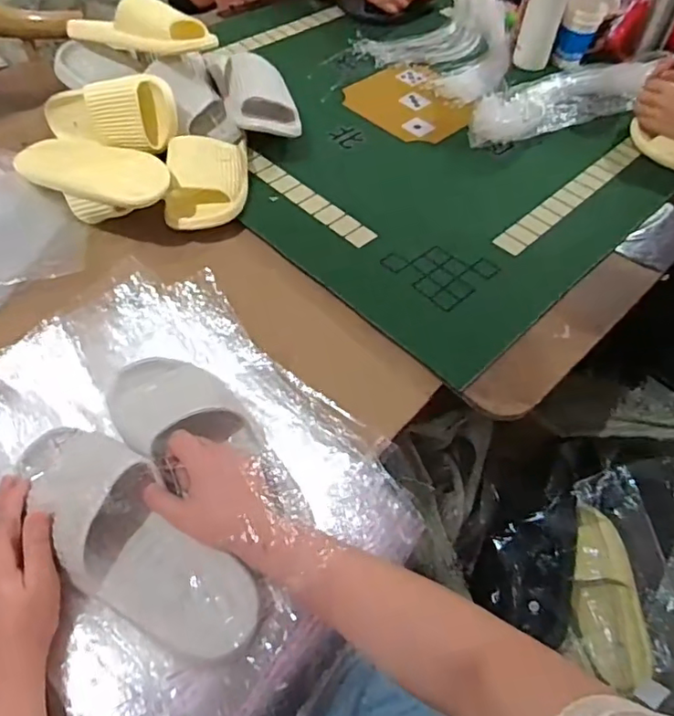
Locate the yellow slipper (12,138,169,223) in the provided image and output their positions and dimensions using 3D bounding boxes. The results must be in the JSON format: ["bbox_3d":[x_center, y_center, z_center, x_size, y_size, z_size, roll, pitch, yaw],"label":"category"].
[{"bbox_3d":[-0.328,-0.247,0.765,0.241,0.056,0.104,30,58,17],"label":"yellow slipper"}]

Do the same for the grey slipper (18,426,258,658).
[{"bbox_3d":[-0.185,0.153,0.497,0.267,0.070,0.096,40,58,13],"label":"grey slipper"}]

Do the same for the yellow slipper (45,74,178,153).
[{"bbox_3d":[-0.338,-0.340,0.814,0.224,0.095,0.071,8,48,30],"label":"yellow slipper"}]

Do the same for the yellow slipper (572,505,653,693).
[{"bbox_3d":[0.368,0.311,0.761,0.109,0.055,0.229,8,54,3],"label":"yellow slipper"}]

